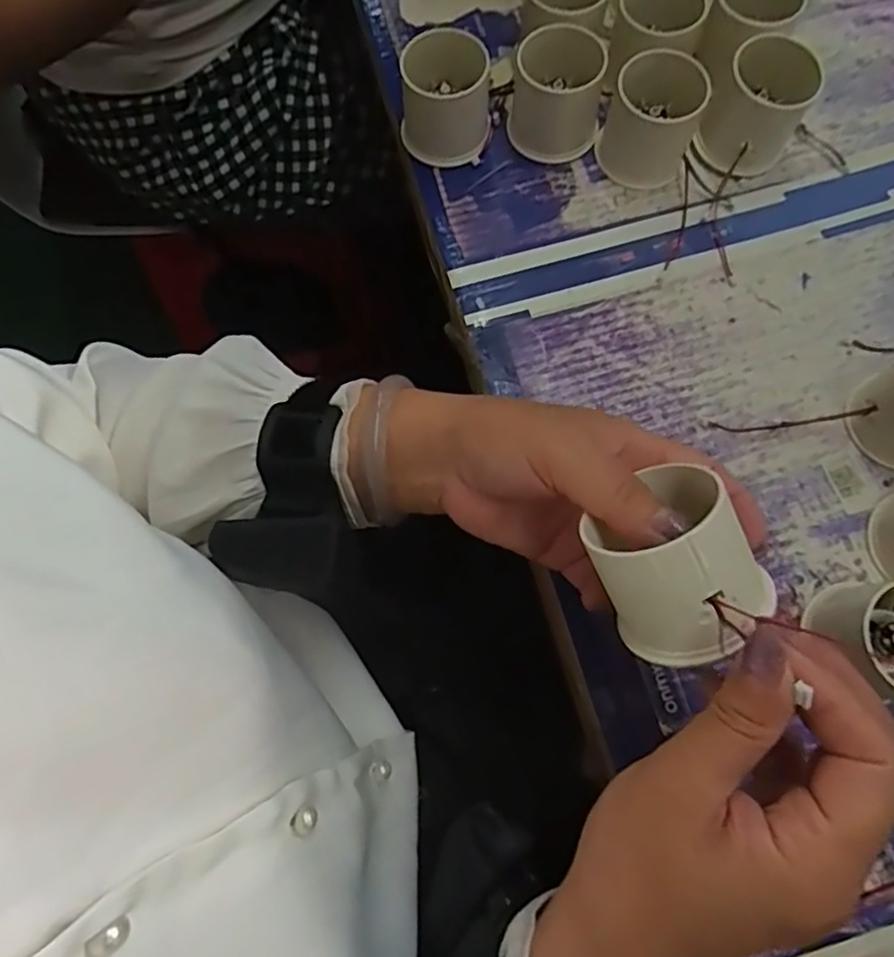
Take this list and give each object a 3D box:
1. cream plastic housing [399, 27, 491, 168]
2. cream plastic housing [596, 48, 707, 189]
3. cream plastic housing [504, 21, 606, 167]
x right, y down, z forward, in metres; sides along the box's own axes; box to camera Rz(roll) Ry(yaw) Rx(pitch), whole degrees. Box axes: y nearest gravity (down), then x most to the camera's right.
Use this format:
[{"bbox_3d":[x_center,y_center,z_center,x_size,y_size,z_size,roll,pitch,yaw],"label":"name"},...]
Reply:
[{"bbox_3d":[-0.001,-0.224,0.390,0.054,0.055,0.050,-4,73,1],"label":"cream plastic housing"},{"bbox_3d":[0.119,-0.210,0.382,0.051,0.049,0.048,-1,73,2],"label":"cream plastic housing"},{"bbox_3d":[0.066,-0.229,0.390,0.055,0.050,0.048,6,73,4],"label":"cream plastic housing"}]

